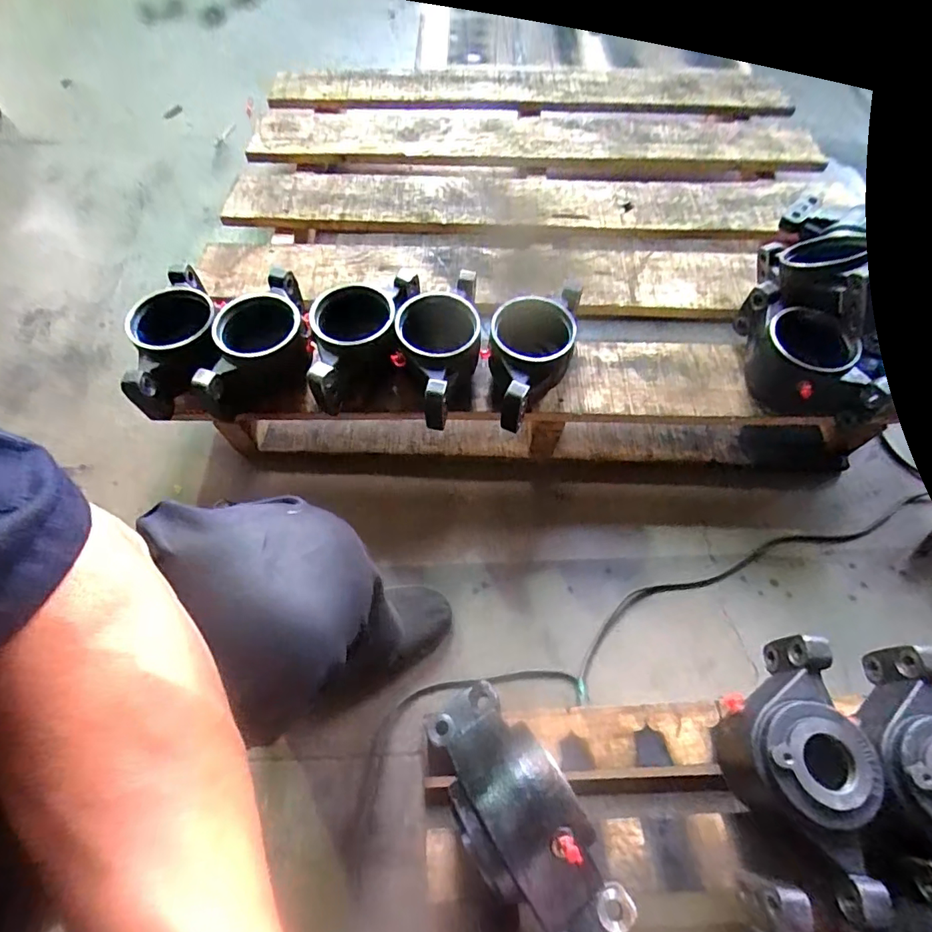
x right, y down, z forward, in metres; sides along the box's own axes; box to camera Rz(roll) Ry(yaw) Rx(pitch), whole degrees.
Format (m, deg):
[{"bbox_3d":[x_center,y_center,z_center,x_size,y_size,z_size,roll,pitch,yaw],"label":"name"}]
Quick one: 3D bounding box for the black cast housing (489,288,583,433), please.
[{"bbox_3d":[0.089,-0.151,0.709,0.112,0.117,0.213,10,62,5],"label":"black cast housing"}]

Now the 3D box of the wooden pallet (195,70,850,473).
[{"bbox_3d":[0.089,-0.498,0.996,1.014,0.146,1.063,4,62,2],"label":"wooden pallet"}]

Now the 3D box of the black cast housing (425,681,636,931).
[{"bbox_3d":[0.043,0.303,0.444,0.092,0.075,0.225,-29,53,-15],"label":"black cast housing"}]

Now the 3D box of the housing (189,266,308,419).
[{"bbox_3d":[-0.298,-0.170,0.713,0.150,0.106,0.196,-12,62,-7],"label":"housing"}]

